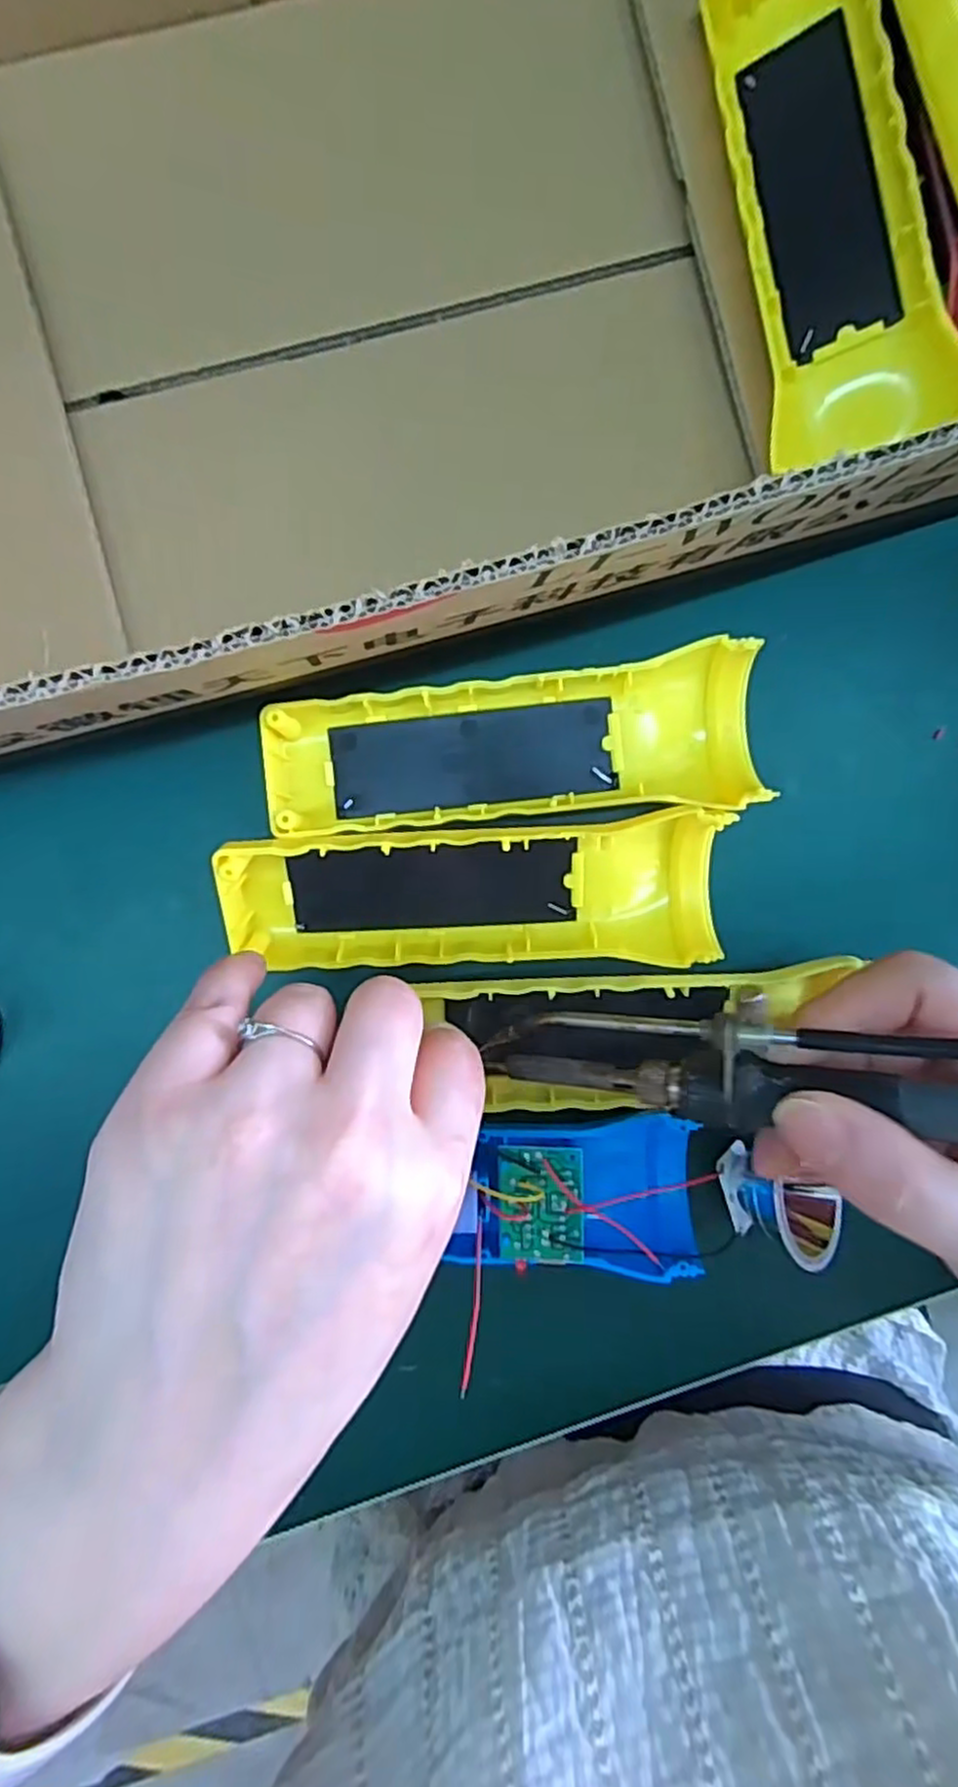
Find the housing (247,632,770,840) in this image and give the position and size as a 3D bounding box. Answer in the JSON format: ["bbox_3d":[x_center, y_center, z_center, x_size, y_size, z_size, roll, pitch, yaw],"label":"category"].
[{"bbox_3d":[0.012,-0.045,0.234,0.157,0.021,0.046,-7,90,-2],"label":"housing"}]

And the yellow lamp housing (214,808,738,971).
[{"bbox_3d":[0.000,0.001,0.232,0.155,0.024,0.044,-2,90,-2],"label":"yellow lamp housing"}]

